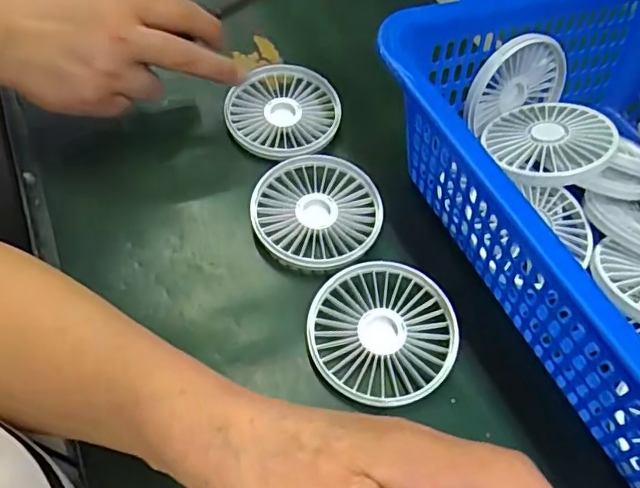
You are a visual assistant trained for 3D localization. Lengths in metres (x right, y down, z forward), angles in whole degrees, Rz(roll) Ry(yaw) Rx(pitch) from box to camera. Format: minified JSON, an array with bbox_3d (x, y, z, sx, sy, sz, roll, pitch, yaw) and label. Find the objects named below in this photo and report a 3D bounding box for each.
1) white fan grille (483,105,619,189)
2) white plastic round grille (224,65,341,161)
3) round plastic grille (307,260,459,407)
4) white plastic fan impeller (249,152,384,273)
[{"bbox_3d":[0.158,-0.073,0.395,0.081,0.015,0.083,-13,42,12],"label":"white fan grille"},{"bbox_3d":[-0.028,-0.103,0.439,0.082,0.018,0.085,3,55,-5],"label":"white plastic round grille"},{"bbox_3d":[0.038,0.052,0.343,0.086,0.011,0.083,3,55,-5],"label":"round plastic grille"},{"bbox_3d":[-0.002,-0.023,0.391,0.085,0.013,0.087,3,55,-5],"label":"white plastic fan impeller"}]

